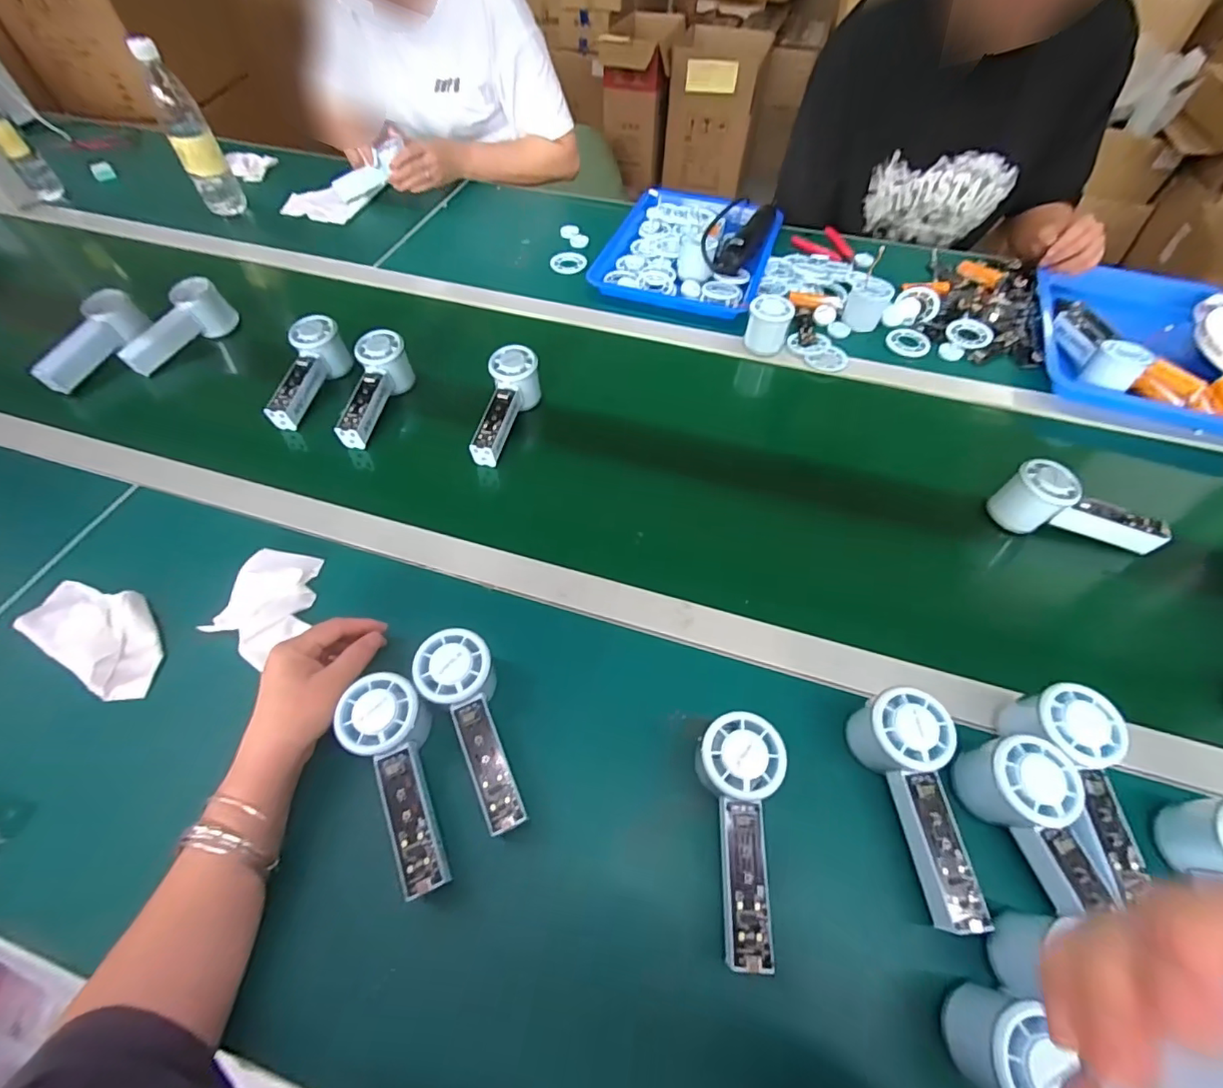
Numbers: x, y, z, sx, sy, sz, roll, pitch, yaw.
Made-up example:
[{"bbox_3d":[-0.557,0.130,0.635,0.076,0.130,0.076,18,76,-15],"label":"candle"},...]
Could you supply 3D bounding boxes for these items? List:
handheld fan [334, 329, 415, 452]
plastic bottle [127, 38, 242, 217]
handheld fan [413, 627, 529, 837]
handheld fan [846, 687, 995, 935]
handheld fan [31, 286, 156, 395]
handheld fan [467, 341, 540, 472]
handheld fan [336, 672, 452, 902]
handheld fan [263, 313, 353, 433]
[{"bbox_3d":[-0.295,-0.184,0.650,0.046,0.066,0.151,10,70,5],"label":"handheld fan"},{"bbox_3d":[-0.692,-0.671,0.866,0.066,0.220,0.066,-28,60,-19],"label":"plastic bottle"},{"bbox_3d":[-0.106,0.142,0.413,0.053,0.052,0.151,-20,74,-15],"label":"handheld fan"},{"bbox_3d":[0.221,0.187,0.385,0.060,0.057,0.151,-4,67,-5],"label":"handheld fan"},{"bbox_3d":[-0.686,-0.272,0.692,0.043,0.056,0.160,-3,55,-4],"label":"handheld fan"},{"bbox_3d":[-0.129,-0.161,0.635,0.055,0.060,0.159,12,70,7],"label":"handheld fan"},{"bbox_3d":[-0.153,0.171,0.383,0.057,0.056,0.150,-19,58,-14],"label":"handheld fan"},{"bbox_3d":[-0.385,-0.211,0.667,0.051,0.061,0.154,11,71,6],"label":"handheld fan"}]

